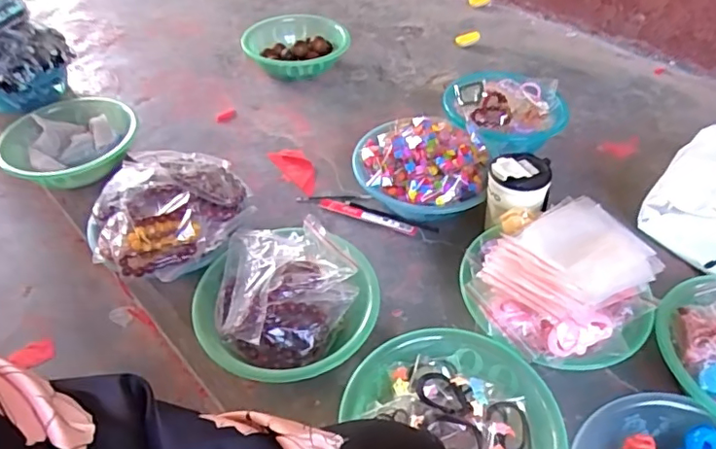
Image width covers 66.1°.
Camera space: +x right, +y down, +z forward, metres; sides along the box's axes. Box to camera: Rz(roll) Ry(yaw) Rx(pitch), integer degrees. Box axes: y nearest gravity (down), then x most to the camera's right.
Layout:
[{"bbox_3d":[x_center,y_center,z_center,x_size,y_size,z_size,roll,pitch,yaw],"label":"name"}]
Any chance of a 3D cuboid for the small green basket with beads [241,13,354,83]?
[{"bbox_3d":[-0.138,-0.392,1.219,0.225,0.064,0.204,-11,46,-10],"label":"small green basket with beads"}]

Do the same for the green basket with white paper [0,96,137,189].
[{"bbox_3d":[-0.549,-0.165,1.052,0.258,0.063,0.253,-5,45,-5],"label":"green basket with white paper"}]

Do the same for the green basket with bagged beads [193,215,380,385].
[{"bbox_3d":[-0.093,0.107,0.726,0.224,0.091,0.224,0,45,0],"label":"green basket with bagged beads"}]

